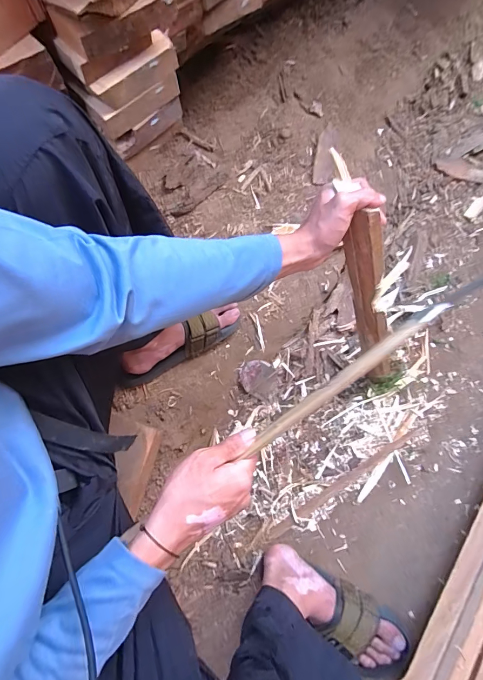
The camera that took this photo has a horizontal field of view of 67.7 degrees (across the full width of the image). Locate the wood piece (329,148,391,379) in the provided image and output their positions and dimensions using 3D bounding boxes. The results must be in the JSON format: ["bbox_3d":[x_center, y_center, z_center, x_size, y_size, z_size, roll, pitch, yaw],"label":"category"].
[{"bbox_3d":[0.206,-0.045,0.585,0.040,0.433,0.045,-40,49,-7],"label":"wood piece"}]

